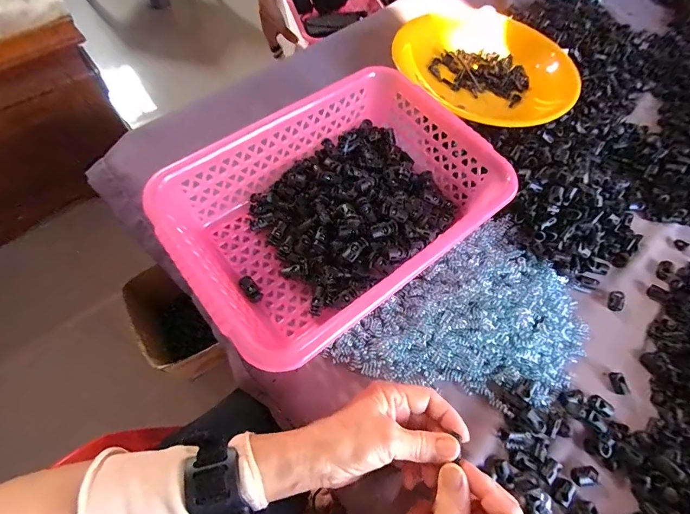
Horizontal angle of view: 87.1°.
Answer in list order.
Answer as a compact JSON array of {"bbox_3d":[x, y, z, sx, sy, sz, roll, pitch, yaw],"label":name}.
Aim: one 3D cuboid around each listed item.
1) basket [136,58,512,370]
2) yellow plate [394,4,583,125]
[{"bbox_3d":[-0.005,-0.052,0.359,0.306,0.069,0.212,-36,73,-18],"label":"basket"},{"bbox_3d":[0.204,-0.284,0.515,0.238,0.034,0.238,2,65,-4],"label":"yellow plate"}]

